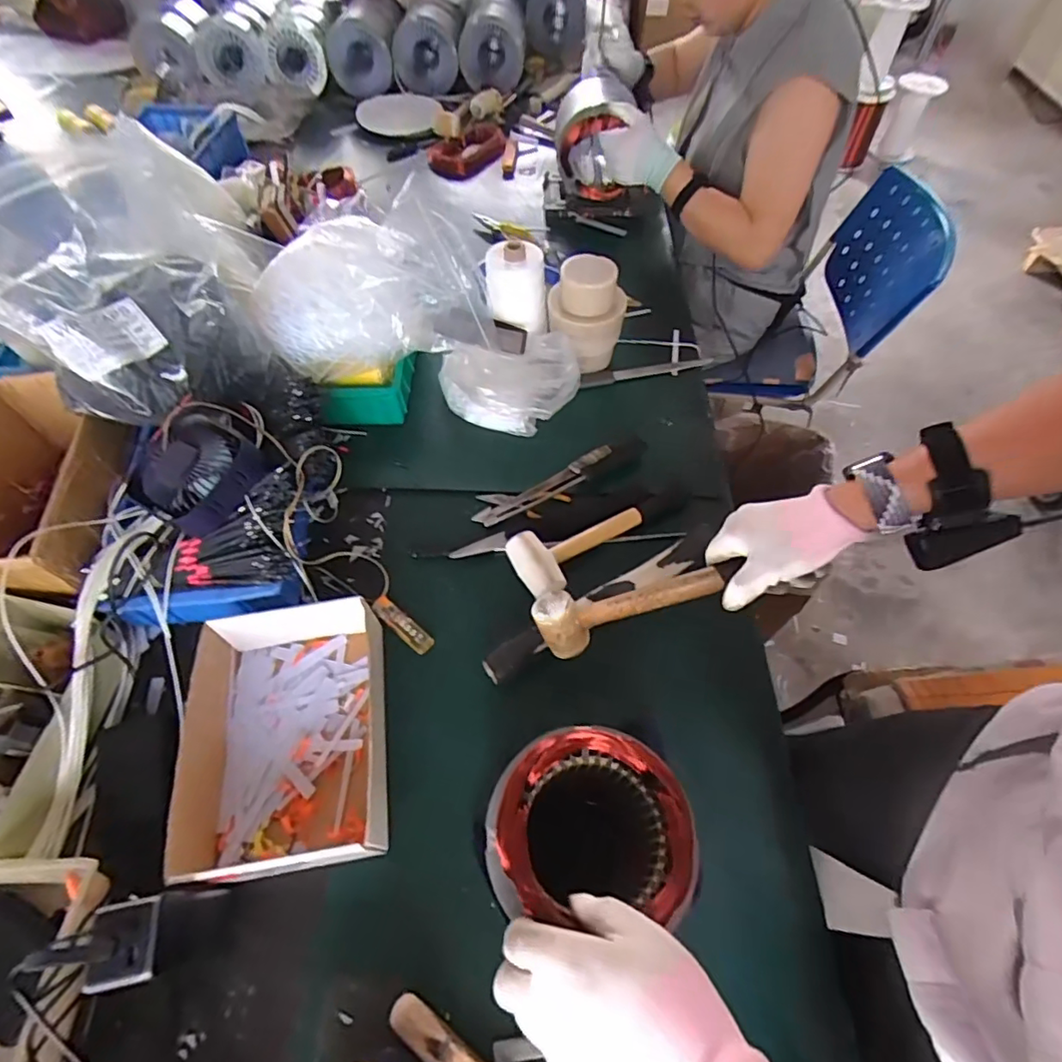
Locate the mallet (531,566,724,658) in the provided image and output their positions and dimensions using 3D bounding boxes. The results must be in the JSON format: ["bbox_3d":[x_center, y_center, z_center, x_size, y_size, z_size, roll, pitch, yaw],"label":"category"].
[{"bbox_3d":[0.092,0.071,0.540,0.174,0.039,0.052,-17,55,13],"label":"mallet"}]

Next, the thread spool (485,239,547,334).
[{"bbox_3d":[-0.020,-0.352,0.821,0.086,0.110,0.078,-9,58,-6],"label":"thread spool"}]

